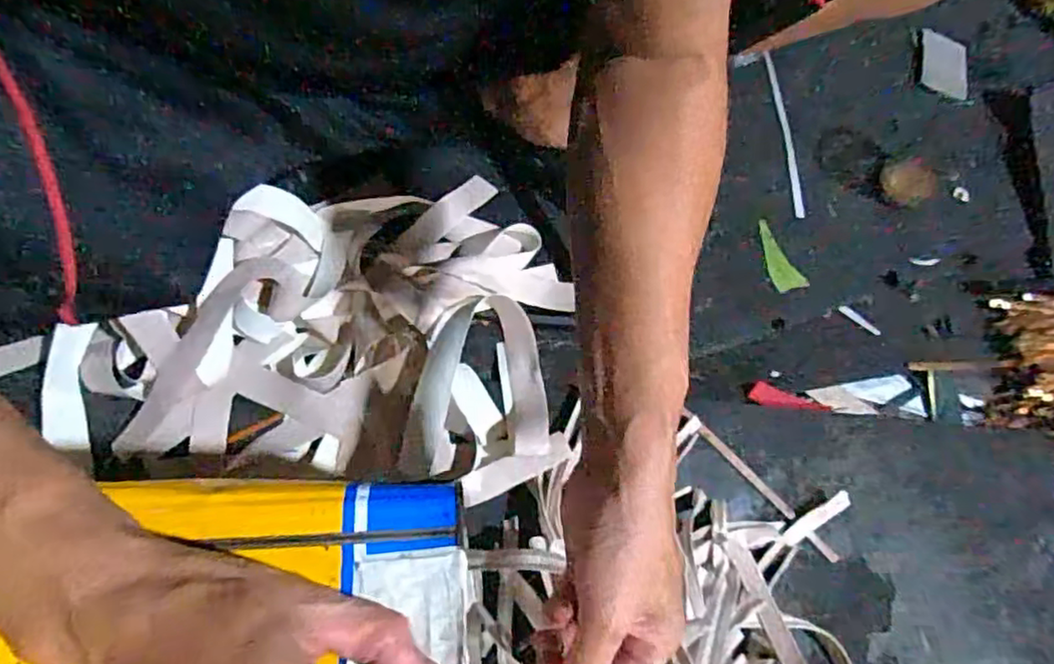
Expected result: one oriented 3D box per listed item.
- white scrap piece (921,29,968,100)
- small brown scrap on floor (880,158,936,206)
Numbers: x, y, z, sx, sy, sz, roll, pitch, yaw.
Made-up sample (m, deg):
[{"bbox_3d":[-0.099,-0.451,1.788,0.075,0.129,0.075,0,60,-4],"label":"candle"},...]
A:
[{"bbox_3d":[0.453,-0.291,0.703,0.048,0.007,0.084,10,70,1],"label":"white scrap piece"},{"bbox_3d":[0.396,-0.156,0.670,0.056,0.010,0.049,-7,70,-5],"label":"small brown scrap on floor"}]

